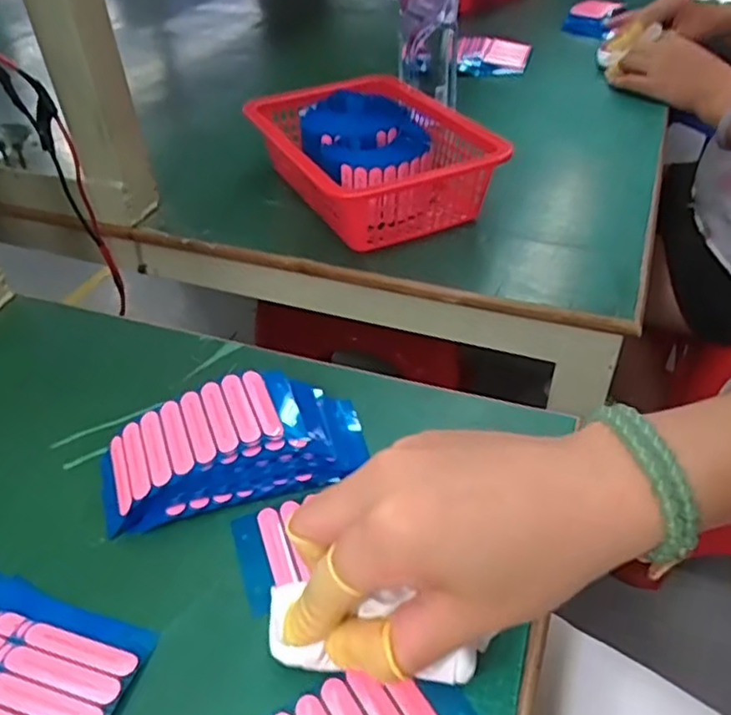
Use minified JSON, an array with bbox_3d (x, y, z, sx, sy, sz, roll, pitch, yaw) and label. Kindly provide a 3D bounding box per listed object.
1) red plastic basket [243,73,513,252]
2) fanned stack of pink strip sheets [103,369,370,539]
[{"bbox_3d":[0.002,-0.171,0.564,0.150,0.070,0.216,-18,44,-17],"label":"red plastic basket"},{"bbox_3d":[-0.071,0.042,0.348,0.136,0.034,0.070,-11,42,-10],"label":"fanned stack of pink strip sheets"}]

